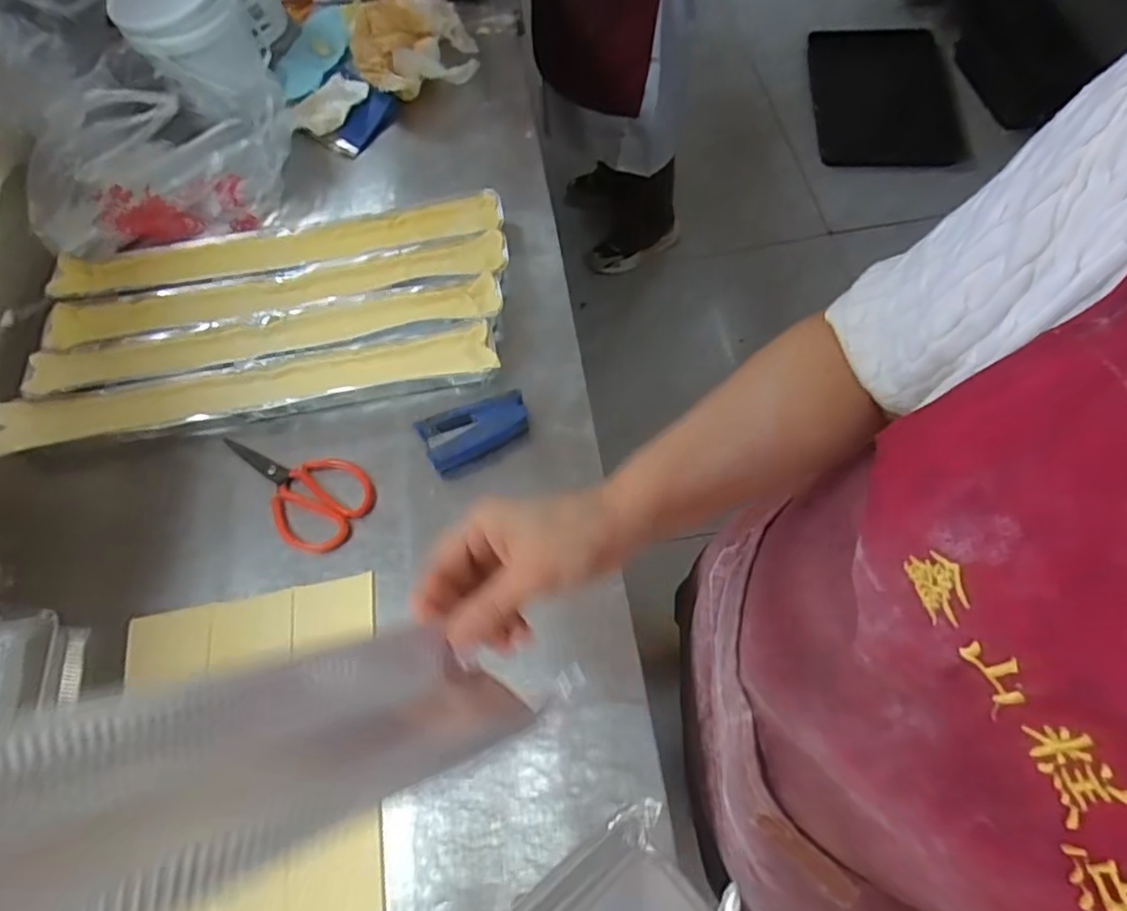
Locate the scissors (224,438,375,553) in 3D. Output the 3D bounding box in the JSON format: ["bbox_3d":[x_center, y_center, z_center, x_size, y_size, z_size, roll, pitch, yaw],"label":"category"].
[{"bbox_3d":[-0.295,0.026,0.690,0.186,0.015,0.099,29,70,18],"label":"scissors"}]

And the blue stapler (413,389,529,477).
[{"bbox_3d":[-0.094,-0.028,0.692,0.114,0.038,0.054,-26,64,-7],"label":"blue stapler"}]

